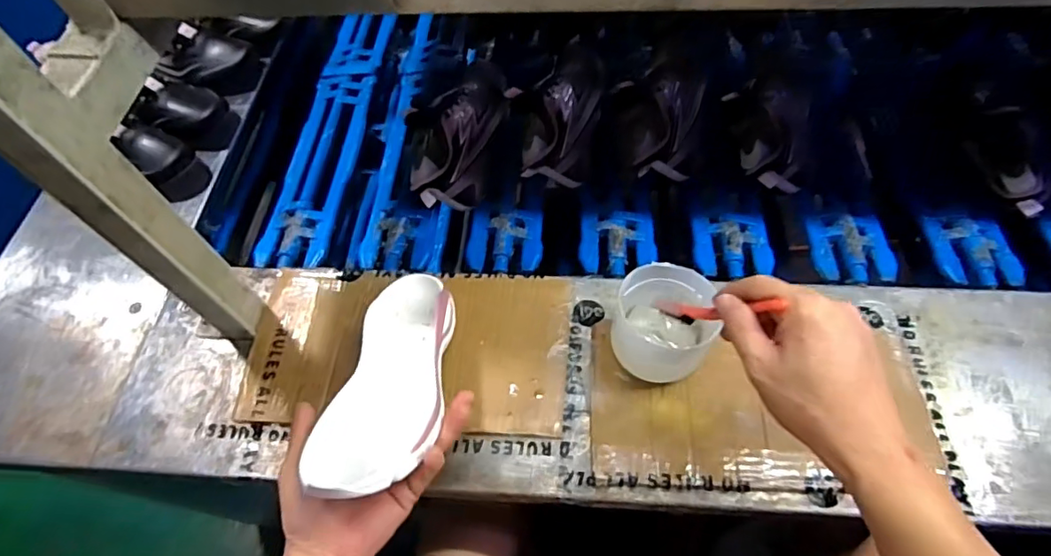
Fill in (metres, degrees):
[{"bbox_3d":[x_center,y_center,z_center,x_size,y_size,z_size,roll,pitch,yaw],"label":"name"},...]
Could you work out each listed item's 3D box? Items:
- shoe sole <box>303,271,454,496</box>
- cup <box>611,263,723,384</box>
[{"bbox_3d":[-0.117,0.084,0.481,0.090,0.030,0.238,1,38,4],"label":"shoe sole"},{"bbox_3d":[0.134,0.047,0.524,0.095,0.099,0.092,-2,63,3],"label":"cup"}]

